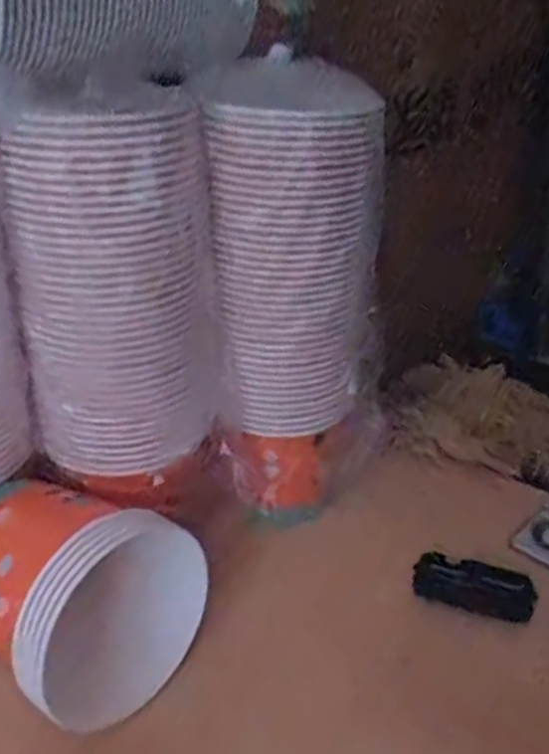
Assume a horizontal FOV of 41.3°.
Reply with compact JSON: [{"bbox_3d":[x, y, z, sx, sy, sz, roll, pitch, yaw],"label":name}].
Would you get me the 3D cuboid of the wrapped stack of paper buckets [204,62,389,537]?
[{"bbox_3d":[0.023,-0.071,0.693,0.144,0.394,0.152,2,30,5],"label":"wrapped stack of paper buckets"}]

